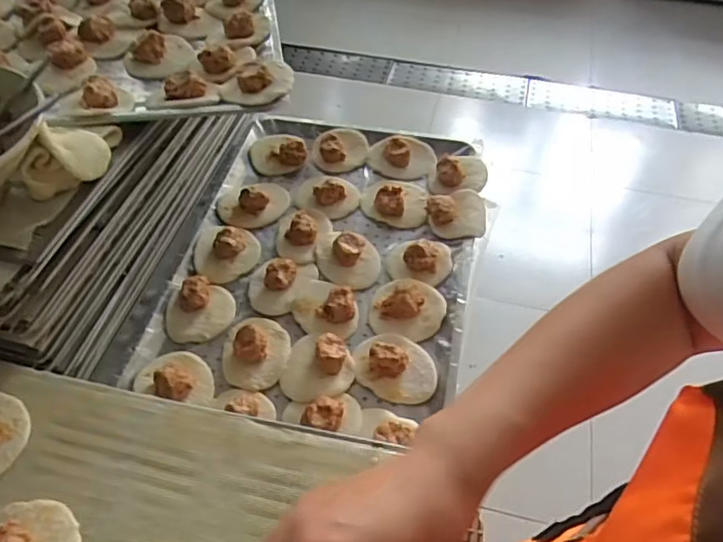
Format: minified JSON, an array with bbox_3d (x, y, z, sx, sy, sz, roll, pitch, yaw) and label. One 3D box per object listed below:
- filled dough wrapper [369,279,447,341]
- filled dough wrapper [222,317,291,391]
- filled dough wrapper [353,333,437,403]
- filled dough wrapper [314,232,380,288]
[{"bbox_3d":[0.059,0.043,0.748,0.092,0.032,0.083,5,50,4],"label":"filled dough wrapper"},{"bbox_3d":[-0.128,0.090,0.704,0.081,0.029,0.093,-12,51,-10],"label":"filled dough wrapper"},{"bbox_3d":[0.040,0.108,0.695,0.102,0.032,0.080,22,53,18],"label":"filled dough wrapper"},{"bbox_3d":[-0.020,-0.021,0.798,0.089,0.029,0.080,13,51,11],"label":"filled dough wrapper"}]

